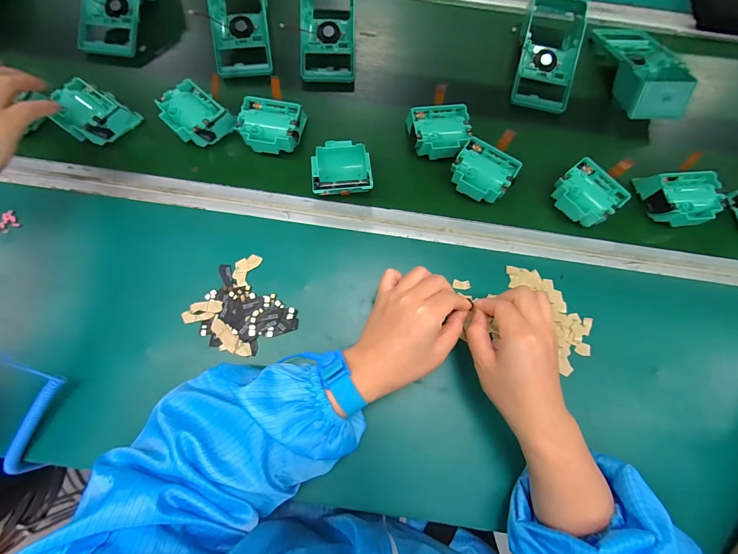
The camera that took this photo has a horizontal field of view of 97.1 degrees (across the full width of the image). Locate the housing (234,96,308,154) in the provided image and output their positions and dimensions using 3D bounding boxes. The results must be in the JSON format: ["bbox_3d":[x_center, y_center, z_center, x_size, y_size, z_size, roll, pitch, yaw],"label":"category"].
[{"bbox_3d":[-0.129,-0.195,0.437,0.076,0.047,0.068,8,75,1],"label":"housing"}]

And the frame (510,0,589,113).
[{"bbox_3d":[0.262,-0.334,0.486,0.093,0.057,0.188,13,75,3],"label":"frame"}]

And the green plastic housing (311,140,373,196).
[{"bbox_3d":[-0.033,-0.134,0.417,0.076,0.040,0.077,-4,75,-2],"label":"green plastic housing"}]

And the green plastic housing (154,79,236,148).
[{"bbox_3d":[-0.231,-0.211,0.434,0.082,0.046,0.068,42,79,10],"label":"green plastic housing"}]

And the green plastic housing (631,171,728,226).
[{"bbox_3d":[0.394,-0.098,0.417,0.072,0.047,0.070,-2,75,-1],"label":"green plastic housing"}]

